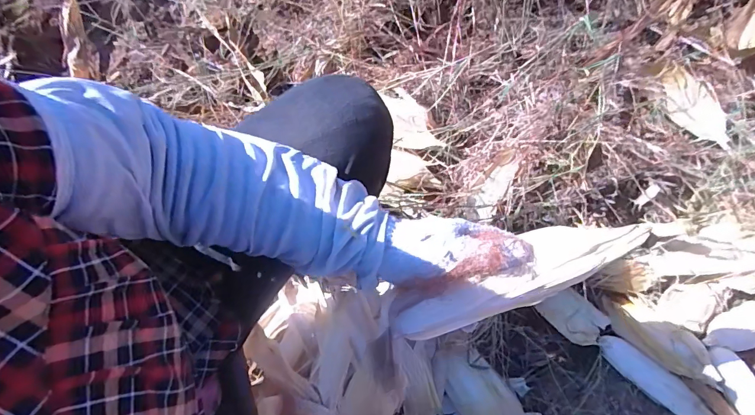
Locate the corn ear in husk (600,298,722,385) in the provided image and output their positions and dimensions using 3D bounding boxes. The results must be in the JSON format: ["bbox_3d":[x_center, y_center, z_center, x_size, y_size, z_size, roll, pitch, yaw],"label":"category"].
[{"bbox_3d":[0.477,0.224,0.685,0.182,0.051,0.074,32,81,29],"label":"corn ear in husk"}]

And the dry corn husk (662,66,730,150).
[{"bbox_3d":[0.615,-0.195,0.788,0.049,0.059,0.177,-40,94,-6],"label":"dry corn husk"}]

